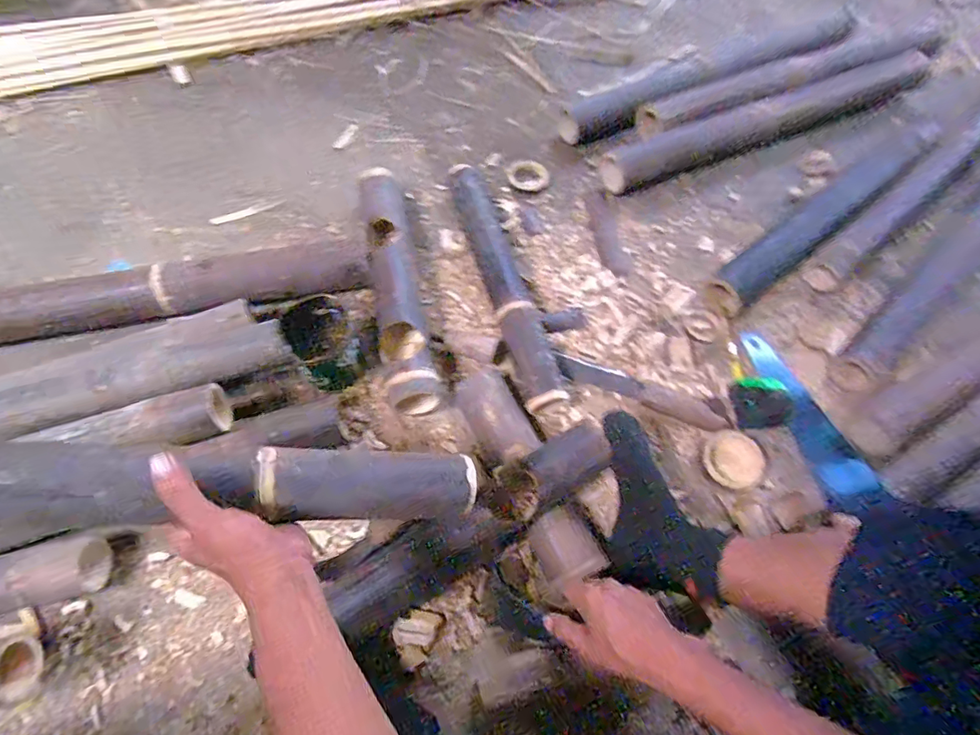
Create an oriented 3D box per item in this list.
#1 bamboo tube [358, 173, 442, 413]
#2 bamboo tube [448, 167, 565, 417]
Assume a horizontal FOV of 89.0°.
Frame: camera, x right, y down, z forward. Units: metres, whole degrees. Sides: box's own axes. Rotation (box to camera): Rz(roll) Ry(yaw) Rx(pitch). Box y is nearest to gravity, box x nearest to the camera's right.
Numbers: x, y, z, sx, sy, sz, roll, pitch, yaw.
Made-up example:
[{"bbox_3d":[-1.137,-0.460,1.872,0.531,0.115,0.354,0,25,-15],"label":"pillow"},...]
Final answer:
[{"bbox_3d":[-0.150,-0.135,0.797,0.073,0.067,0.424,-11,66,-8],"label":"bamboo tube"},{"bbox_3d":[0.024,-0.150,0.817,0.078,0.069,0.465,-15,66,-10],"label":"bamboo tube"}]

